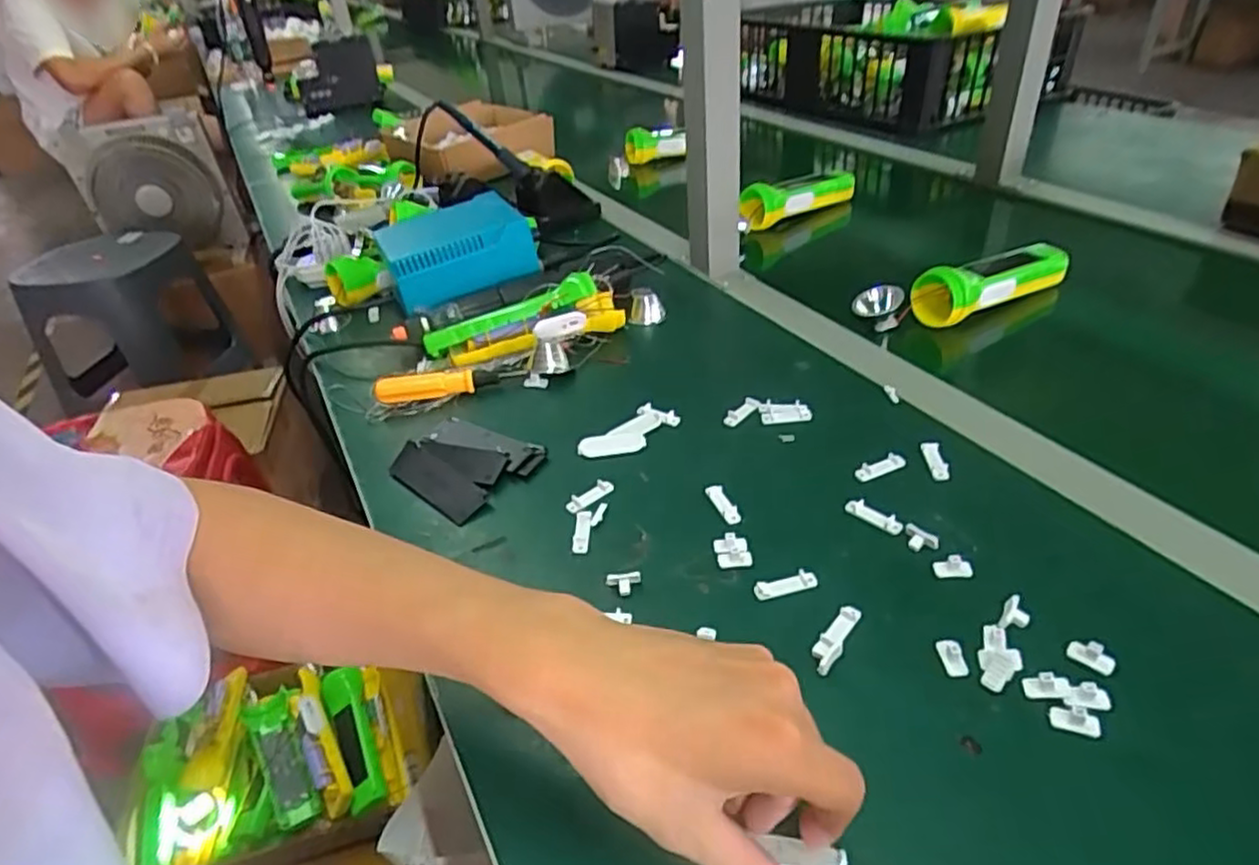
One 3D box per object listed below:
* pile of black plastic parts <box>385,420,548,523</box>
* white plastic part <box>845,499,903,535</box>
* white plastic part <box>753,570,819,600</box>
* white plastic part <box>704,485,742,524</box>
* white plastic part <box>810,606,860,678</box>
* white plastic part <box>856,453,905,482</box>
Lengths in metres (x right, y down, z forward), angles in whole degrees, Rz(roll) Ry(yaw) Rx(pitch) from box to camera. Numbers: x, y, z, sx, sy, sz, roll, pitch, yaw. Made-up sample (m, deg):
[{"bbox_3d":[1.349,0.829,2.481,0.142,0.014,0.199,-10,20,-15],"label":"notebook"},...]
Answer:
[{"bbox_3d":[-0.126,0.022,0.528,0.095,0.010,0.082,20,42,31],"label":"pile of black plastic parts"},{"bbox_3d":[0.156,0.053,0.453,0.011,0.005,0.039,-30,42,-31],"label":"white plastic part"},{"bbox_3d":[0.091,0.089,0.416,0.037,0.005,0.011,-10,35,-7],"label":"white plastic part"},{"bbox_3d":[0.062,0.047,0.474,0.010,0.009,0.035,-17,36,-16],"label":"white plastic part"},{"bbox_3d":[0.110,0.110,0.382,0.012,0.006,0.047,21,42,32],"label":"white plastic part"},{"bbox_3d":[0.173,0.023,0.490,0.040,0.005,0.010,-18,37,-18],"label":"white plastic part"}]

